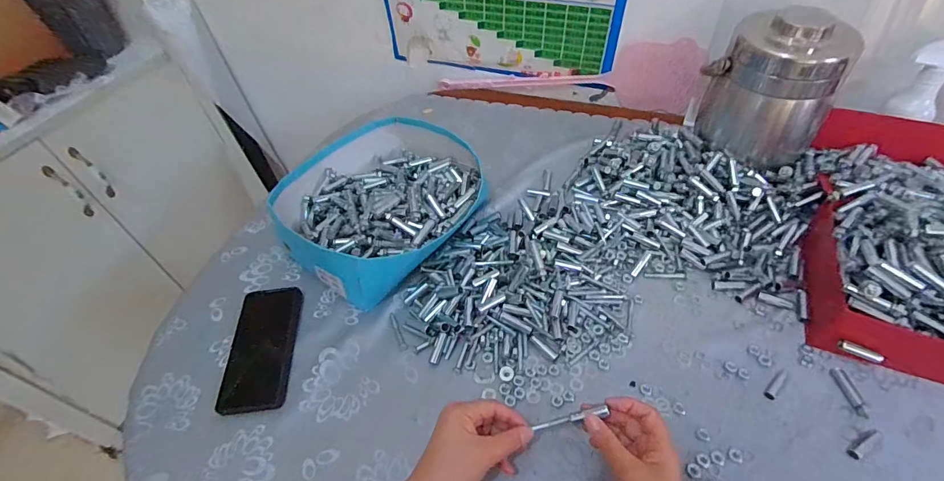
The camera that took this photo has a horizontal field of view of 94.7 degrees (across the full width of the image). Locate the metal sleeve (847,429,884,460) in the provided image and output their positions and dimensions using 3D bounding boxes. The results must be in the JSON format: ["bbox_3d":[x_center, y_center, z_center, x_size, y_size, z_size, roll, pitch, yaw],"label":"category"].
[{"bbox_3d":[0.395,0.205,0.436,0.043,0.008,0.013,-23,52,-14],"label":"metal sleeve"}]

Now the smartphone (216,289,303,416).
[{"bbox_3d":[-0.265,0.131,0.553,0.080,0.010,0.169,-7,49,-1],"label":"smartphone"}]

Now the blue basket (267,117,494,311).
[{"bbox_3d":[-0.127,-0.070,0.665,0.258,0.087,0.308,32,59,28],"label":"blue basket"}]

